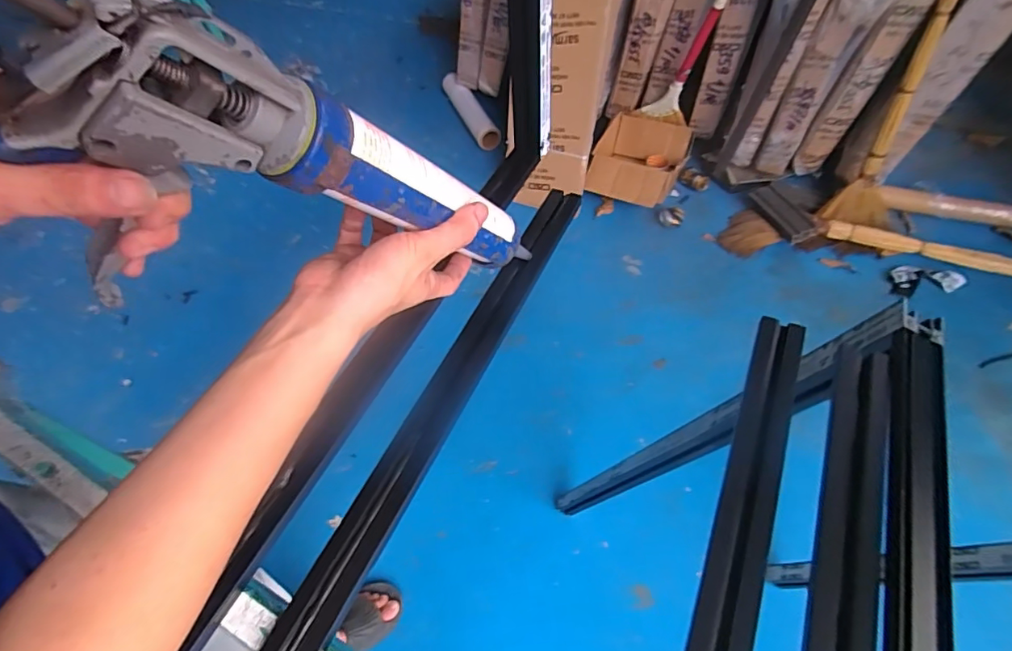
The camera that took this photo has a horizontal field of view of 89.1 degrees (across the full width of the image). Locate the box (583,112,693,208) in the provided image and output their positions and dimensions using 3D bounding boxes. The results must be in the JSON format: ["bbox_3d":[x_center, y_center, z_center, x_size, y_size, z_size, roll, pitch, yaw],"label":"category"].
[{"bbox_3d":[0.460,-0.586,1.854,0.322,0.126,0.372,19,58,20],"label":"box"}]

